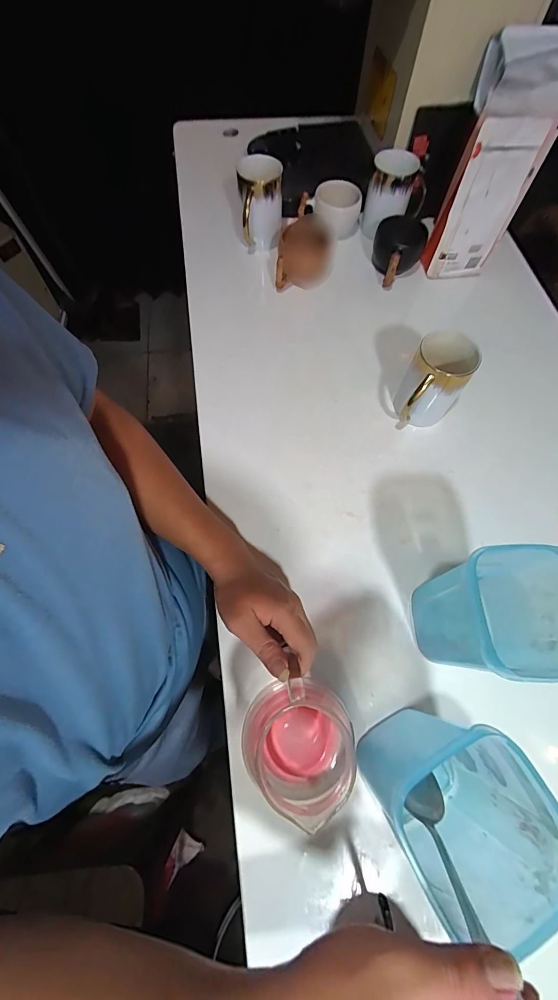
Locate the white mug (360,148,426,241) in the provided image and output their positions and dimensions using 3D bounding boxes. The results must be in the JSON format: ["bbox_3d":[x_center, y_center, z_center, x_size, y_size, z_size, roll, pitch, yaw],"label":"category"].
[{"bbox_3d":[0.200,-0.519,0.635,0.099,0.098,0.082,12,68,3],"label":"white mug"}]

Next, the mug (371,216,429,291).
[{"bbox_3d":[0.194,-0.407,0.620,0.082,0.079,0.104,20,69,6],"label":"mug"}]

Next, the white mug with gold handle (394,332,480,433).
[{"bbox_3d":[0.197,-0.146,0.472,0.072,0.101,0.089,29,70,10],"label":"white mug with gold handle"}]

